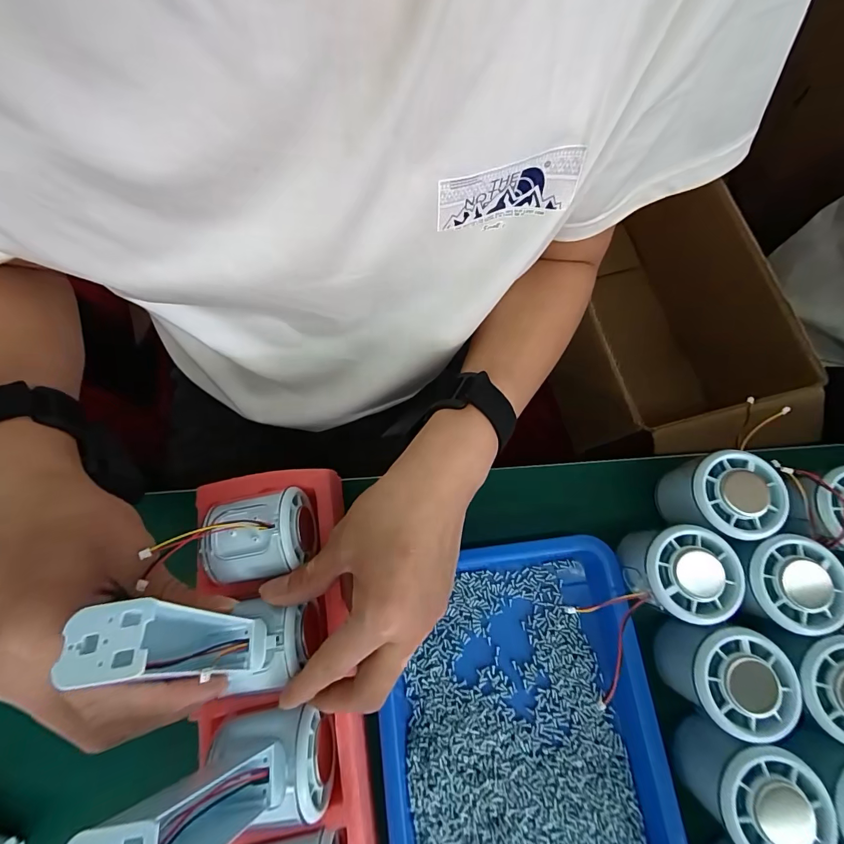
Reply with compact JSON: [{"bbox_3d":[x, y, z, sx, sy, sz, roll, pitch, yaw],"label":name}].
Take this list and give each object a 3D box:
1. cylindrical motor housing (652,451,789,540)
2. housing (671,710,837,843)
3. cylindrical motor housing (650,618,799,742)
[{"bbox_3d":[0.207,0.052,0.280,0.050,0.057,0.053,0,75,1],"label":"cylindrical motor housing"},{"bbox_3d":[0.188,0.210,0.232,0.054,0.051,0.053,0,75,1],"label":"housing"},{"bbox_3d":[0.186,0.156,0.251,0.055,0.058,0.055,29,78,8],"label":"cylindrical motor housing"}]

